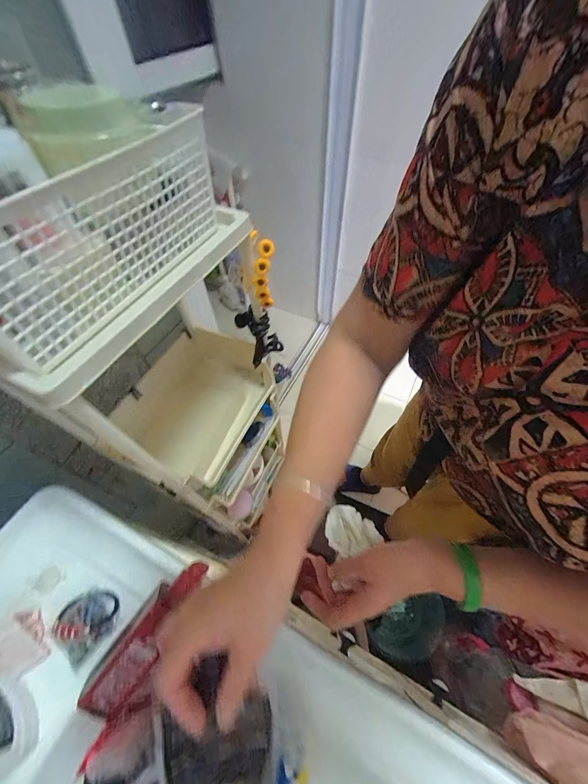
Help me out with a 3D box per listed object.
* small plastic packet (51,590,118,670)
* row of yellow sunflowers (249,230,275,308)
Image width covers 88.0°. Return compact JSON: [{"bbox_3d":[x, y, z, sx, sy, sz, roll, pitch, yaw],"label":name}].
[{"bbox_3d":[-0.257,0.282,0.375,0.067,0.033,0.069,-39,66,-22],"label":"small plastic packet"},{"bbox_3d":[-0.043,-0.171,0.439,0.031,0.104,0.026,3,58,1],"label":"row of yellow sunflowers"}]

